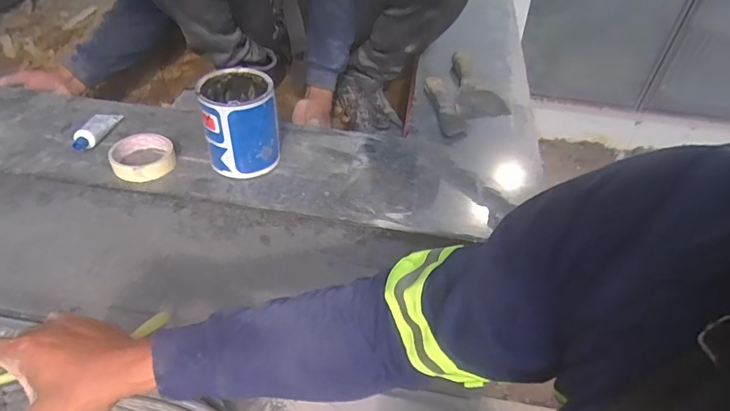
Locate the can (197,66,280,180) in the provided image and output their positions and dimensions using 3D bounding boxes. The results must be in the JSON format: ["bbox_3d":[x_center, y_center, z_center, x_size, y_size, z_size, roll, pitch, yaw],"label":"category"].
[{"bbox_3d":[-0.176,-0.117,0.670,0.095,0.120,0.107,-11,47,-13],"label":"can"}]

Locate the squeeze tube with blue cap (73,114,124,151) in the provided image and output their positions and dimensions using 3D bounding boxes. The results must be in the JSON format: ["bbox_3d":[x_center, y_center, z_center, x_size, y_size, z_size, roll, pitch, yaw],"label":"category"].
[{"bbox_3d":[-0.412,-0.119,0.725,0.031,0.026,0.102,4,46,1],"label":"squeeze tube with blue cap"}]

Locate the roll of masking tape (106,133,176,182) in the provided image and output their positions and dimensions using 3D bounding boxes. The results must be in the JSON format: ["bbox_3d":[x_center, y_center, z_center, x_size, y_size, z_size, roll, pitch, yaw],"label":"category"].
[{"bbox_3d":[-0.319,-0.068,0.679,0.083,0.025,0.093,-20,50,-20],"label":"roll of masking tape"}]

